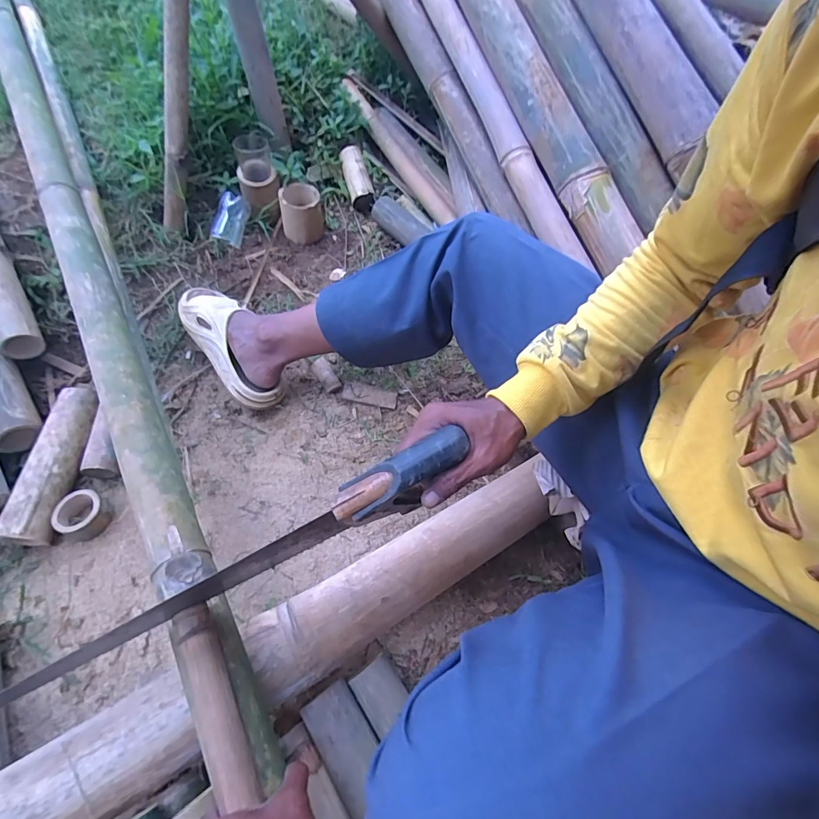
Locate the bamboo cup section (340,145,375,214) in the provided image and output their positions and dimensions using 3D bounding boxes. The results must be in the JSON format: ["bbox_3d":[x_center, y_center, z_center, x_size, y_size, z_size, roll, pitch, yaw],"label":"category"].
[{"bbox_3d":[-0.119,-0.526,0.961,0.055,0.044,0.170,-15,80,-9],"label":"bamboo cup section"}]

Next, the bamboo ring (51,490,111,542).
[{"bbox_3d":[-0.475,0.155,0.617,0.068,0.035,0.067,1,63,-1],"label":"bamboo ring"}]

